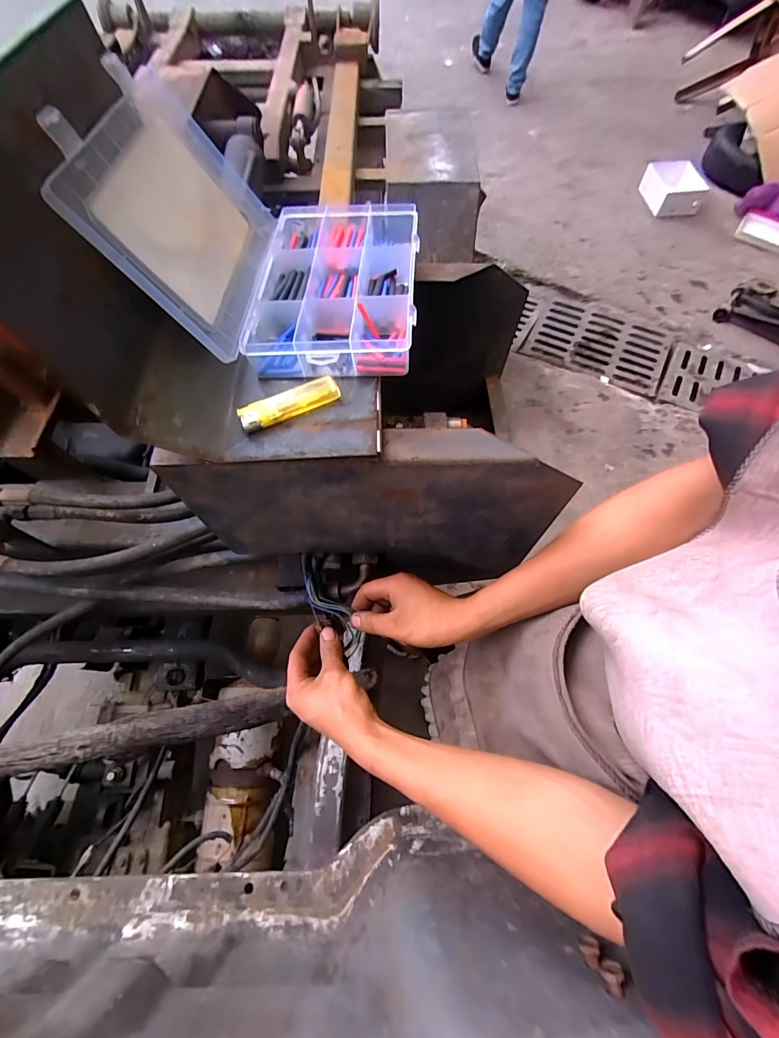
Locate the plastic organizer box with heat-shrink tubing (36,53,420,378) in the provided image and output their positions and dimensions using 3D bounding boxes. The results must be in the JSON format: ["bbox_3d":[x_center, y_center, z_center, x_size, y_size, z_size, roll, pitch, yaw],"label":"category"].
[{"bbox_3d":[-0.084,-0.229,0.310,0.212,0.117,0.204,3,65,1],"label":"plastic organizer box with heat-shrink tubing"}]

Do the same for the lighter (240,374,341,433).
[{"bbox_3d":[-0.078,-0.091,0.314,0.078,0.009,0.023,-25,68,-11],"label":"lighter"}]

